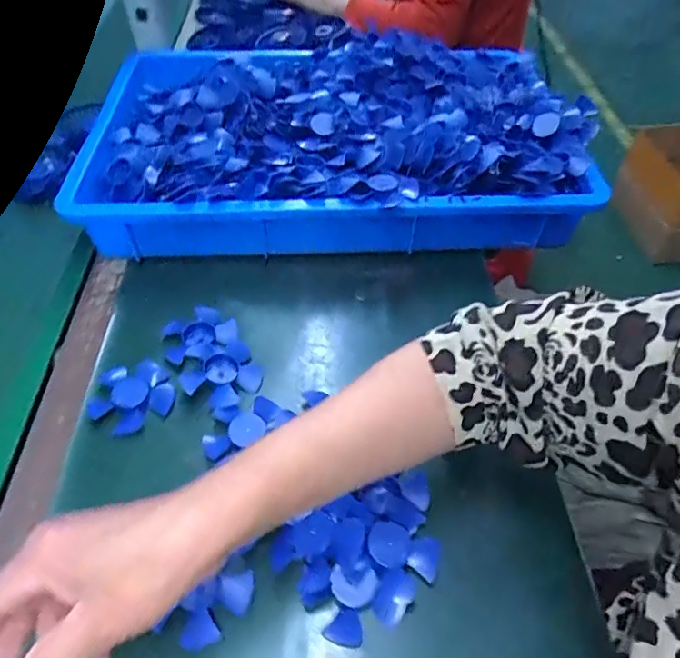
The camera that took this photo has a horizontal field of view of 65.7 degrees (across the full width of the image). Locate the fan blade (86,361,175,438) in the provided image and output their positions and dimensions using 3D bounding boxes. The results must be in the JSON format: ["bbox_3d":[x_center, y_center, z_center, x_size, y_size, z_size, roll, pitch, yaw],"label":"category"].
[{"bbox_3d":[-0.185,0.058,0.466,0.067,0.012,0.067,0,49,0],"label":"fan blade"}]

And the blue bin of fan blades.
[{"bbox_3d":[-0.001,-0.245,0.656,0.568,0.130,0.353,0,49,-1],"label":"blue bin of fan blades"}]

